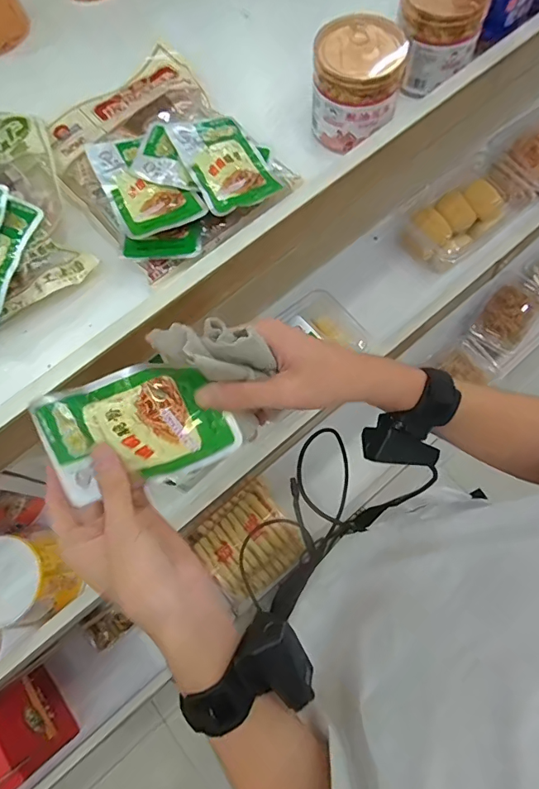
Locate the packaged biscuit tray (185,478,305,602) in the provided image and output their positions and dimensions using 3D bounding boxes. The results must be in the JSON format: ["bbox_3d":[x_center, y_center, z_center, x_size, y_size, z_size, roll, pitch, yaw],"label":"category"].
[{"bbox_3d":[-0.041,0.302,0.952,0.178,0.079,0.183,-39,74,-11],"label":"packaged biscuit tray"}]

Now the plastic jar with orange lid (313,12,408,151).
[{"bbox_3d":[0.099,-0.355,0.525,0.094,0.094,0.096,8,71,5],"label":"plastic jar with orange lid"}]

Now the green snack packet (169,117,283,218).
[{"bbox_3d":[-0.050,-0.261,0.515,0.084,0.020,0.141,-26,72,-7],"label":"green snack packet"}]

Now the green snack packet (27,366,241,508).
[{"bbox_3d":[-0.101,0.026,0.340,0.137,0.020,0.083,-18,108,6],"label":"green snack packet"}]

